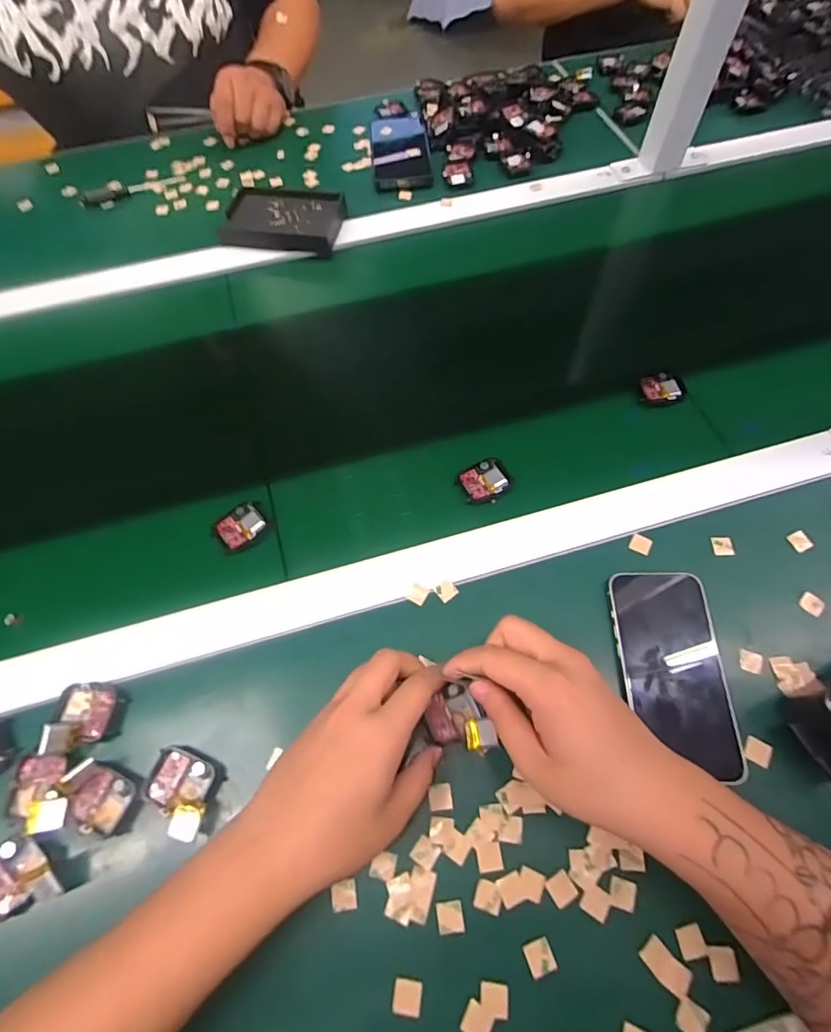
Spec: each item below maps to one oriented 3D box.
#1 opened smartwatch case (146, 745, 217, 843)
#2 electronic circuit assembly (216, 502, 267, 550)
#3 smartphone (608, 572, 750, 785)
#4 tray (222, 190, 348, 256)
[{"bbox_3d":[-0.158,0.183,0.331,0.048,0.013,0.046,18,65,9],"label":"opened smartwatch case"},{"bbox_3d":[-0.149,0.009,0.426,0.039,0.010,0.035,-34,68,-16],"label":"electronic circuit assembly"},{"bbox_3d":[0.188,0.110,0.357,0.072,0.012,0.138,0,63,0],"label":"smartphone"},{"bbox_3d":[-0.160,-0.364,0.610,0.142,0.024,0.100,10,64,5],"label":"tray"}]

